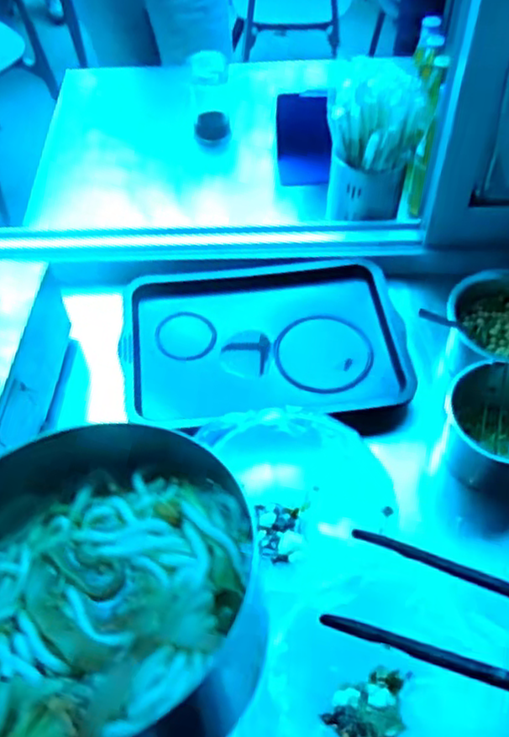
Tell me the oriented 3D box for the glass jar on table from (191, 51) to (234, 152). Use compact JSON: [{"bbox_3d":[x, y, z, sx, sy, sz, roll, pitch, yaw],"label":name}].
[{"bbox_3d":[-0.073,-0.447,1.139,0.075,0.155,0.064,-11,54,-6],"label":"glass jar on table"}]

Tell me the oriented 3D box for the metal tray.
[{"bbox_3d":[0.010,-0.038,0.794,0.317,0.040,0.238,-6,53,-3],"label":"metal tray"}]

